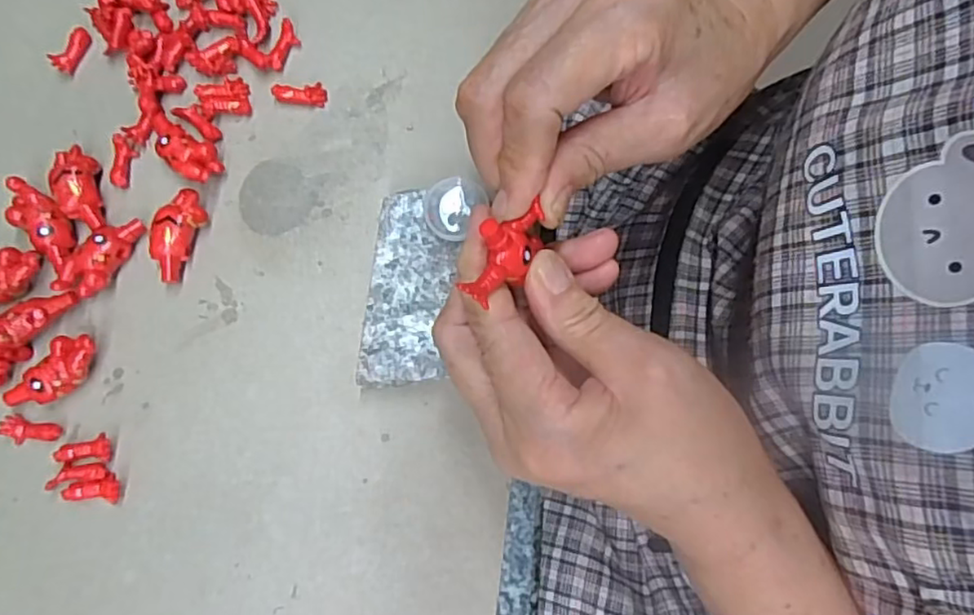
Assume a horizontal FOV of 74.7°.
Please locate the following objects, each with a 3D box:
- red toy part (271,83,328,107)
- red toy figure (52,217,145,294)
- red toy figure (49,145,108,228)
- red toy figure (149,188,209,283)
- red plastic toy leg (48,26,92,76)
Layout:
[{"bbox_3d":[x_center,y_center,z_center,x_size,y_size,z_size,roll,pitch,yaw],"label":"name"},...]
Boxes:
[{"bbox_3d":[-0.086,-0.097,0.293,0.024,0.007,0.008,-2,80,-2],"label":"red toy part"},{"bbox_3d":[-0.165,-0.022,0.274,0.016,0.014,0.039,28,81,4],"label":"red toy figure"},{"bbox_3d":[-0.178,-0.052,0.279,0.016,0.014,0.037,-13,80,-3],"label":"red toy figure"},{"bbox_3d":[-0.134,-0.032,0.276,0.017,0.014,0.041,20,80,2],"label":"red toy figure"},{"bbox_3d":[-0.191,-0.119,0.295,0.009,0.008,0.023,27,81,4],"label":"red plastic toy leg"}]

